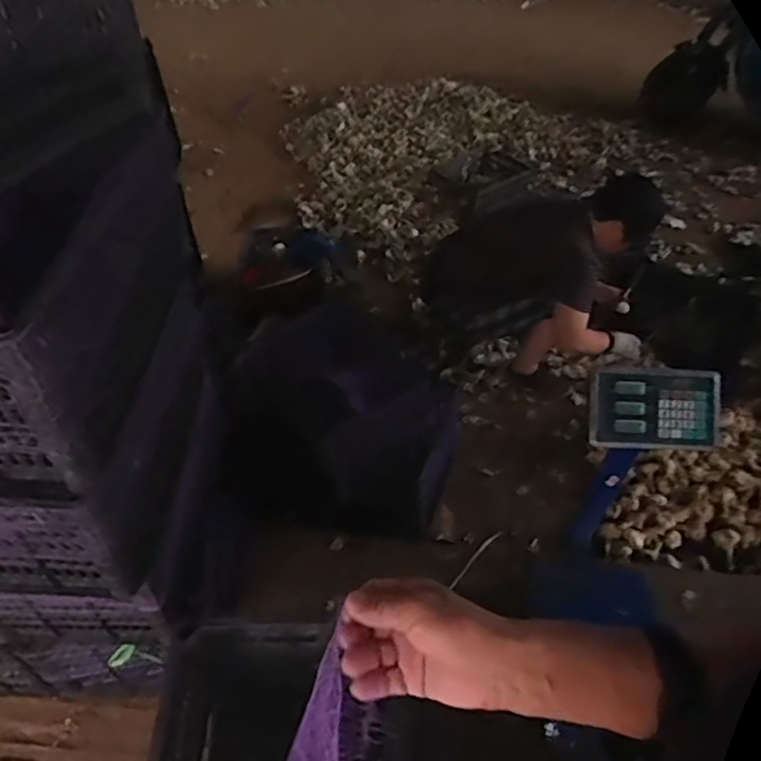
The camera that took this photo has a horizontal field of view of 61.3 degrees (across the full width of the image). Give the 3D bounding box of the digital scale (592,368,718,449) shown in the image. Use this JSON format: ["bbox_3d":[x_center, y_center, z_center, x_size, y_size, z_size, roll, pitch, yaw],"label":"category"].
[{"bbox_3d":[0.513,0.052,1.191,0.253,0.035,0.146,2,85,-3],"label":"digital scale"}]

